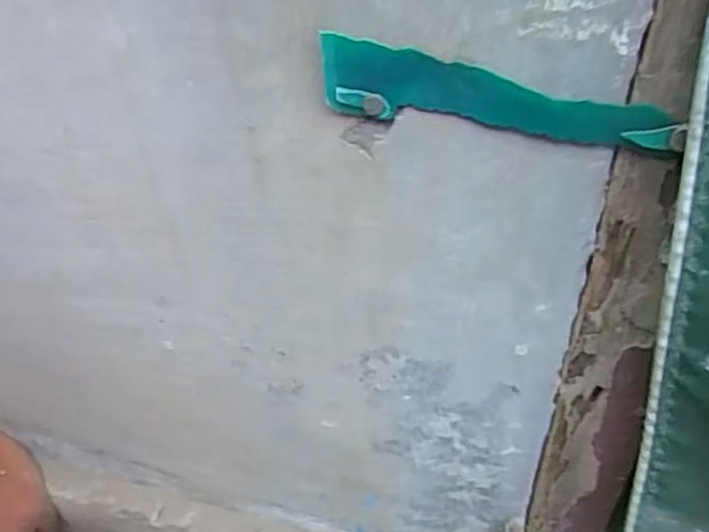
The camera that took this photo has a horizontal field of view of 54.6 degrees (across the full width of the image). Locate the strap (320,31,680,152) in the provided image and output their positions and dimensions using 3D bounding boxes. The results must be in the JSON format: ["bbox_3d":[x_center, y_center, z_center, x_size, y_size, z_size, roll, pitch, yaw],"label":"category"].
[{"bbox_3d":[0.042,-0.052,0.211,0.106,0.023,0.005,8,44,12],"label":"strap"}]

